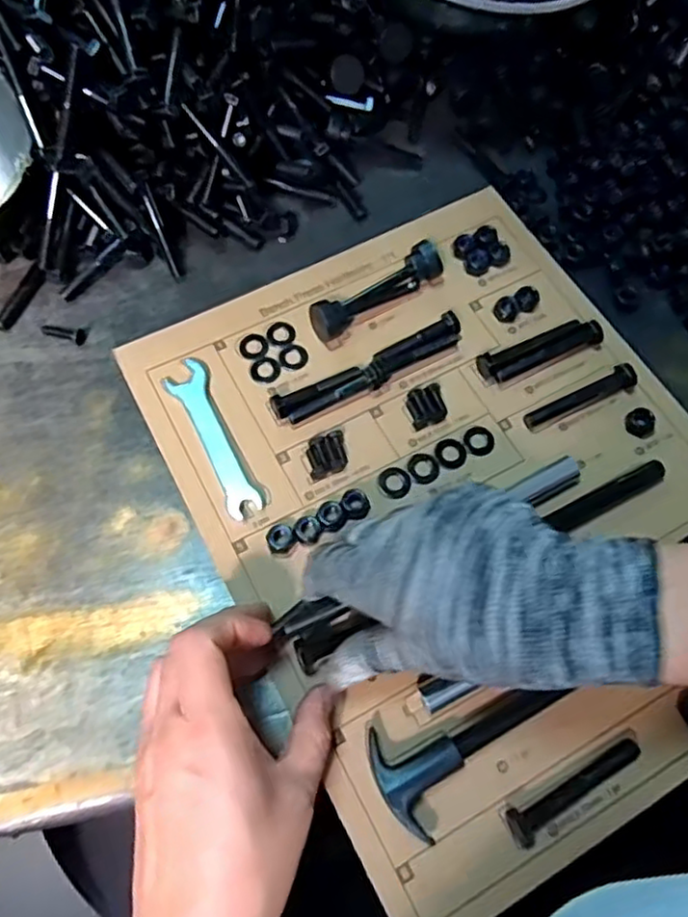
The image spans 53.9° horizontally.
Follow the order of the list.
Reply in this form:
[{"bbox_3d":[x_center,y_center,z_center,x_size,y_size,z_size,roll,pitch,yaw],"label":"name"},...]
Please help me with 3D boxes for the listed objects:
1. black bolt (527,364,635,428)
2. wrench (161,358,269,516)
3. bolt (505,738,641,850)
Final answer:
[{"bbox_3d":[0.147,-0.040,0.423,0.072,0.016,0.013,-20,68,-8],"label":"black bolt"},{"bbox_3d":[-0.080,-0.015,0.419,0.026,0.004,0.113,-26,69,-11],"label":"wrench"},{"bbox_3d":[0.115,0.164,0.332,0.075,0.012,0.017,-26,69,-10],"label":"bolt"}]

